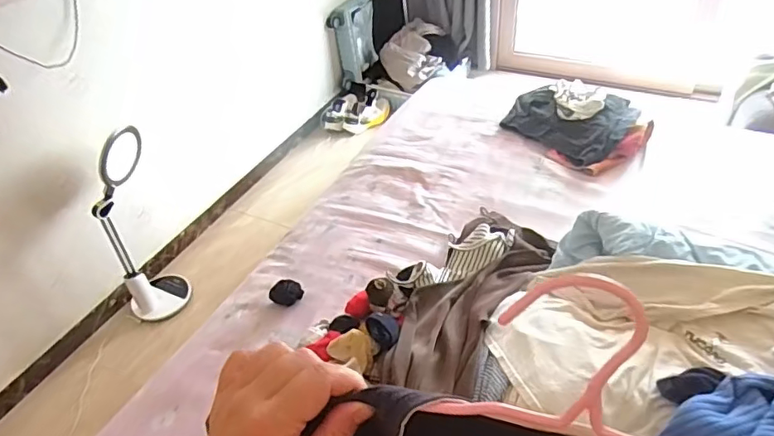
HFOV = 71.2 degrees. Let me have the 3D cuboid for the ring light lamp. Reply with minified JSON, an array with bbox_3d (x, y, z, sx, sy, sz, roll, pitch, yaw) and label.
[{"bbox_3d":[-0.783,0.037,1.688,0.235,0.625,0.198,-24,45,-20],"label":"ring light lamp"}]

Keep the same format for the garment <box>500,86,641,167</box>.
[{"bbox_3d":[0.558,-0.314,1.678,0.372,0.061,0.344,30,52,34],"label":"garment"}]

